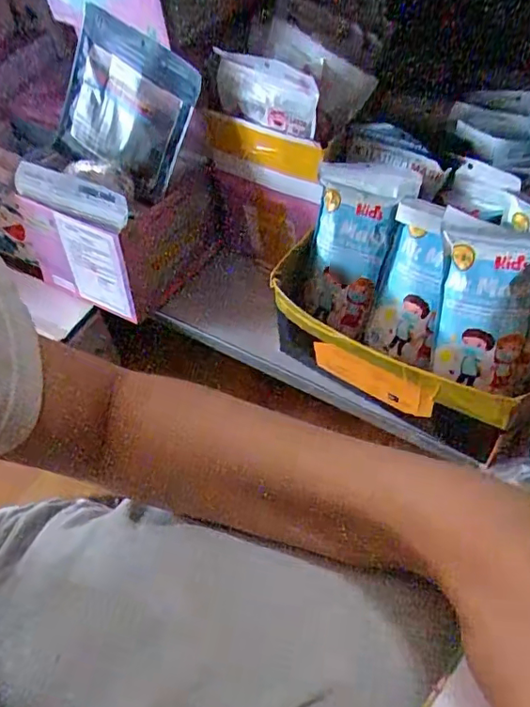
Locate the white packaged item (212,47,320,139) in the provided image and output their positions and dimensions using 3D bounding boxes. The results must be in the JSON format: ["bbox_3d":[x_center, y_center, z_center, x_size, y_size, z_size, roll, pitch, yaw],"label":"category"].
[{"bbox_3d":[-0.001,-0.269,0.546,0.120,0.074,0.033,24,59,19],"label":"white packaged item"}]

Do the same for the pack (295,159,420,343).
[{"bbox_3d":[0.090,-0.111,0.578,0.098,0.188,0.032,25,36,19],"label":"pack"}]

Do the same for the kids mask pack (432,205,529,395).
[{"bbox_3d":[0.203,-0.045,0.506,0.099,0.157,0.023,21,31,19],"label":"kids mask pack"}]

